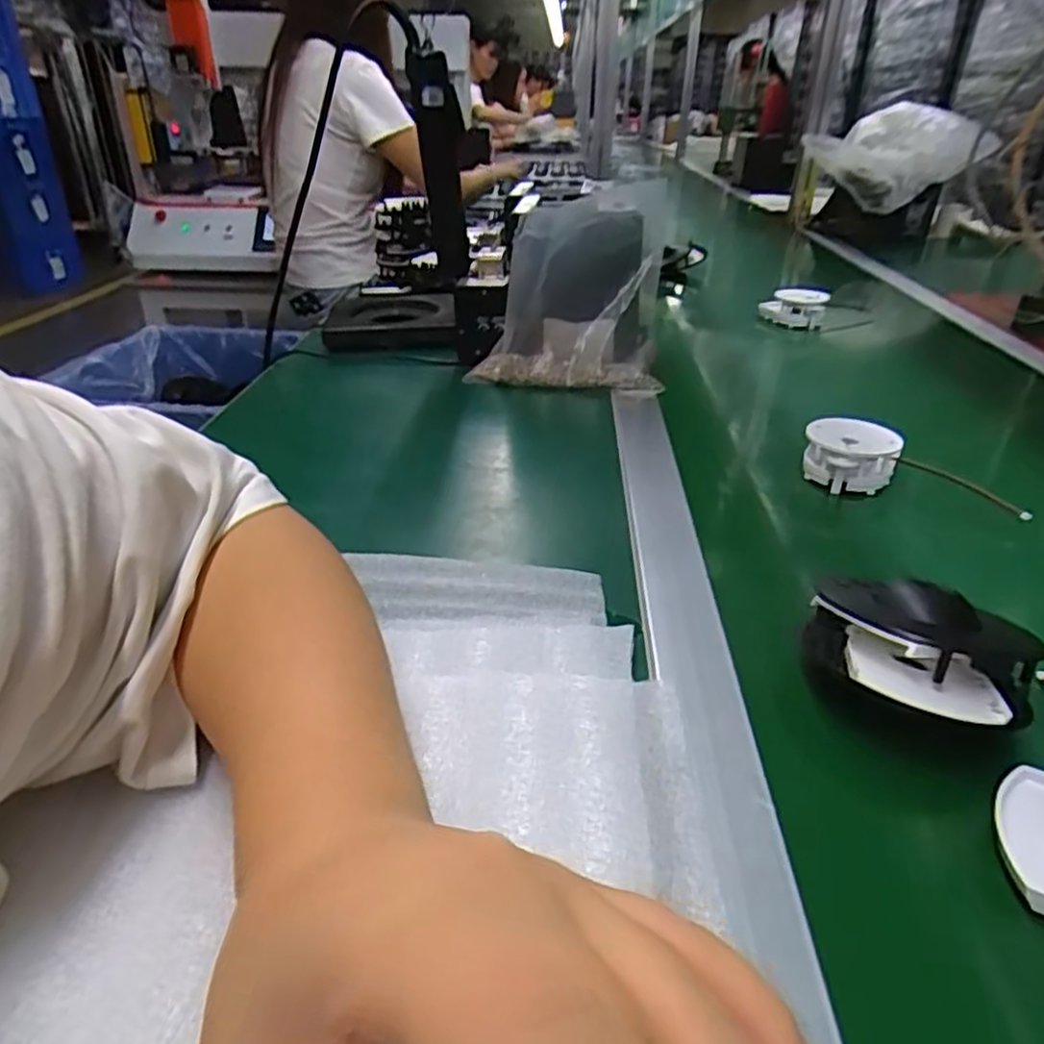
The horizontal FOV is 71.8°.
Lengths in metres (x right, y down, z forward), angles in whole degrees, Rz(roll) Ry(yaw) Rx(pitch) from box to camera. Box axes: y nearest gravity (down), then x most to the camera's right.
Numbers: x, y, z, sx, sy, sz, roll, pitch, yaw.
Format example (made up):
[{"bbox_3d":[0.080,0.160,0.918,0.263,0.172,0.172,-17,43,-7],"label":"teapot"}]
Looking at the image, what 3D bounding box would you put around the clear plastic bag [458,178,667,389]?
[{"bbox_3d":[0.043,-0.206,0.672,0.171,0.173,0.069,6,30,5],"label":"clear plastic bag"}]

